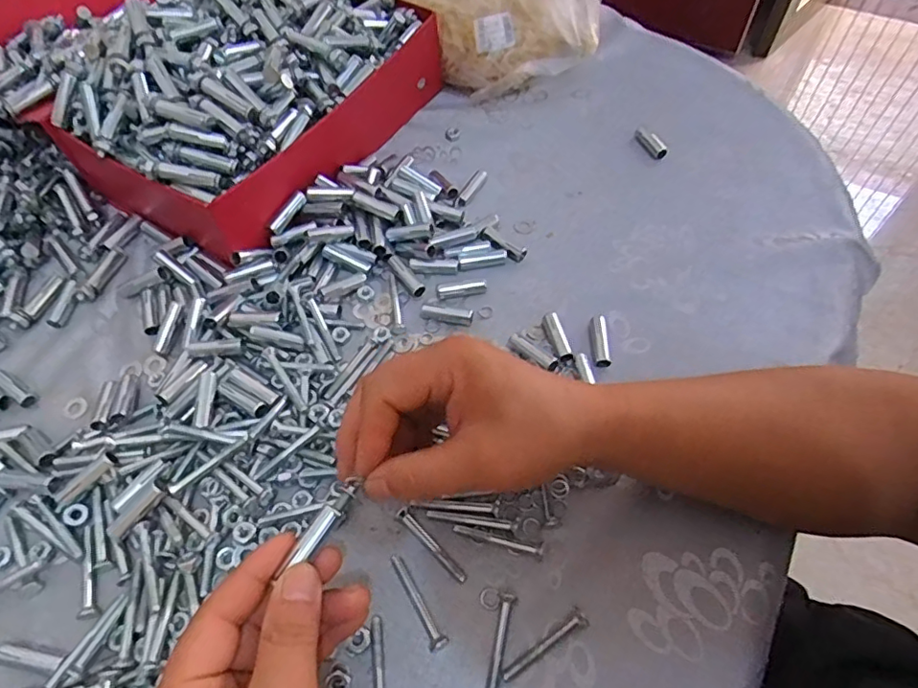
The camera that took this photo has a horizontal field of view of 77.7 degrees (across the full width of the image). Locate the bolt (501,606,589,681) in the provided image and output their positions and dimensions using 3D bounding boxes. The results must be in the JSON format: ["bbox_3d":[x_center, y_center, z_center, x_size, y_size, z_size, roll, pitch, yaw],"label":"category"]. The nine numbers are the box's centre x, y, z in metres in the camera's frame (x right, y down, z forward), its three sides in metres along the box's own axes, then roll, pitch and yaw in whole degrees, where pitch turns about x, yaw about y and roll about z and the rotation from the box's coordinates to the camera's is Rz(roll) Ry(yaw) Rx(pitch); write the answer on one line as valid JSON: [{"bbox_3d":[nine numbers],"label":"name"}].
[{"bbox_3d":[0.046,0.164,0.313,0.055,0.011,0.011,-27,61,-15],"label":"bolt"}]

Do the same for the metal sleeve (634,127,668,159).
[{"bbox_3d":[0.180,-0.189,0.537,0.011,0.009,0.039,-24,60,-14],"label":"metal sleeve"}]

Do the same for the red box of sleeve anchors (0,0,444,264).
[{"bbox_3d":[-0.258,-0.274,0.533,0.382,0.110,0.291,28,62,17],"label":"red box of sleeve anchors"}]

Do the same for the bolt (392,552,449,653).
[{"bbox_3d":[-0.025,0.147,0.327,0.010,0.007,0.057,-29,62,-17],"label":"bolt"}]

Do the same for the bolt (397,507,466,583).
[{"bbox_3d":[-0.017,0.121,0.345,0.056,0.004,0.007,39,66,22],"label":"bolt"}]

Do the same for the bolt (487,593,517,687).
[{"bbox_3d":[0.022,0.167,0.314,0.008,0.008,0.054,11,58,8],"label":"bolt"}]

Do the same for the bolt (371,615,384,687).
[{"bbox_3d":[-0.043,0.178,0.308,0.009,0.008,0.056,-6,58,-3],"label":"bolt"}]

